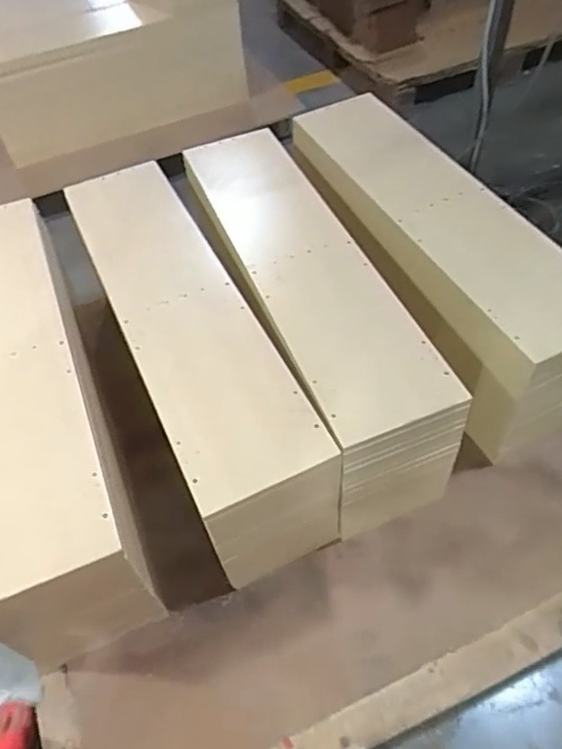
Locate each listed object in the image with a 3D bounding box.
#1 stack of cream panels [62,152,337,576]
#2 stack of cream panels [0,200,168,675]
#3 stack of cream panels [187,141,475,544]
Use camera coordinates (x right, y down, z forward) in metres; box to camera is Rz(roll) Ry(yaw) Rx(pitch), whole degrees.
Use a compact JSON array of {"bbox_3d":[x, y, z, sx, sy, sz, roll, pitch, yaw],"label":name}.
[{"bbox_3d":[-0.173,-0.054,1.055,0.194,0.274,0.794,-23,54,-13],"label":"stack of cream panels"},{"bbox_3d":[-0.423,0.048,0.987,0.194,0.269,0.767,-21,53,-11],"label":"stack of cream panels"},{"bbox_3d":[0.024,-0.130,1.067,0.216,0.270,0.767,-20,53,-11],"label":"stack of cream panels"}]

